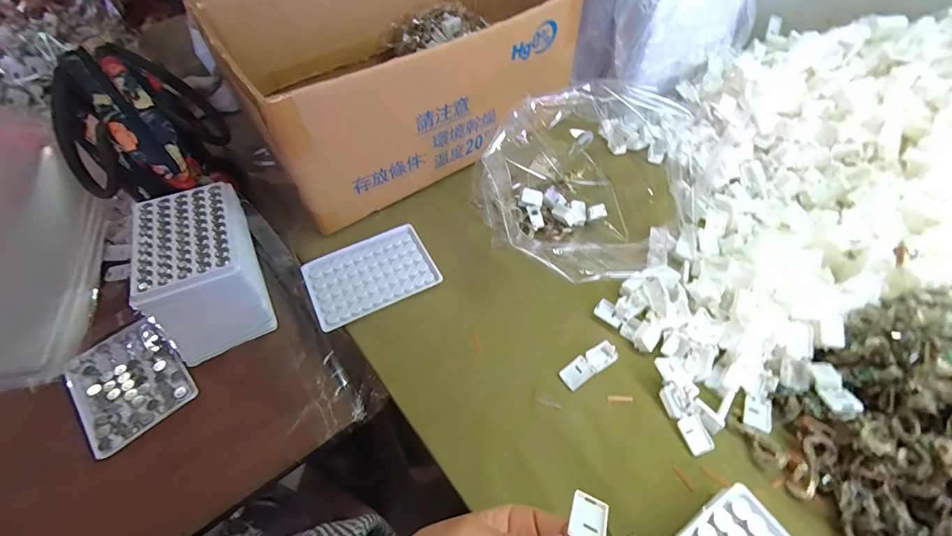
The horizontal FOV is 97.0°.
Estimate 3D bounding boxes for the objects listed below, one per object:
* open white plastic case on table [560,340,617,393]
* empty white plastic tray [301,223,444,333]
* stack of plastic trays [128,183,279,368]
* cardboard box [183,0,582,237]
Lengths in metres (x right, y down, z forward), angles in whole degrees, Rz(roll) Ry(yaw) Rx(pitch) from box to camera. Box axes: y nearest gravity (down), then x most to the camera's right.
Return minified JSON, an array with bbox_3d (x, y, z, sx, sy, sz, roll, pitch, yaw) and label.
[{"bbox_3d":[0.104,0.089,0.386,0.056,0.010,0.021,-29,57,-17],"label":"open white plastic case on table"},{"bbox_3d":[-0.113,0.007,0.453,0.129,0.009,0.090,-24,56,-14],"label":"empty white plastic tray"},{"bbox_3d":[-0.277,0.004,0.440,0.106,0.114,0.124,-23,55,-13],"label":"stack of plastic trays"},{"bbox_3d":[-0.116,-0.286,0.564,0.381,0.174,0.369,-29,58,-18],"label":"cardboard box"}]

